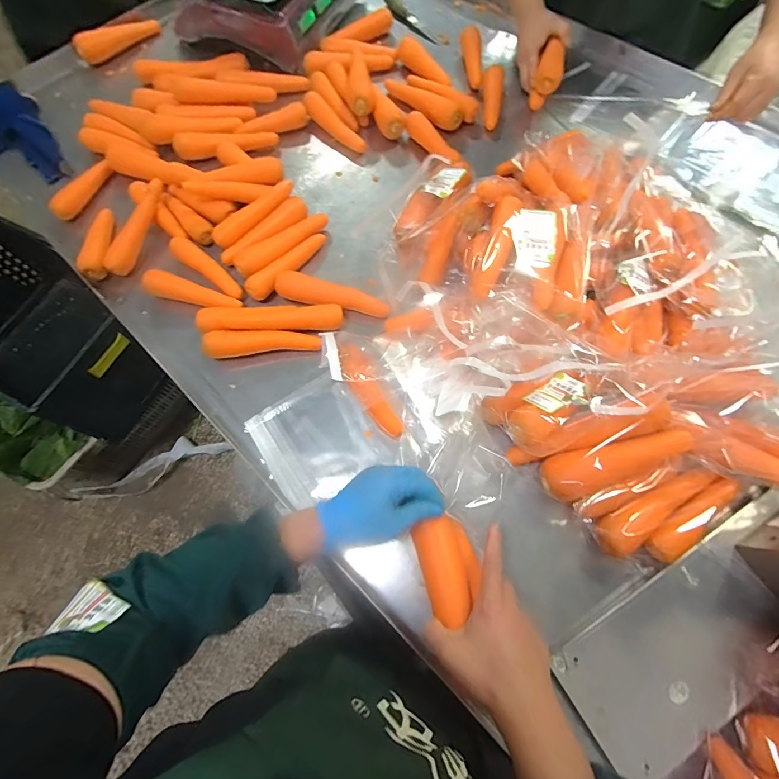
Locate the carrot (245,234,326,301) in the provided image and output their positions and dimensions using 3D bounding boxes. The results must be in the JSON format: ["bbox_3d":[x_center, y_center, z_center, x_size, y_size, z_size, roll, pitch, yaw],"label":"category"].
[{"bbox_3d":[-0.171,-0.212,0.669,0.035,0.029,0.166,35,74,14],"label":"carrot"}]

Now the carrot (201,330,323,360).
[{"bbox_3d":[-0.193,-0.073,0.608,0.170,0.040,0.033,-9,69,-1],"label":"carrot"}]

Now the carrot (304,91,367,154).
[{"bbox_3d":[-0.112,-0.531,0.795,0.040,0.031,0.173,-40,73,-12],"label":"carrot"}]

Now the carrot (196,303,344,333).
[{"bbox_3d":[-0.180,-0.107,0.608,0.209,0.042,0.034,-6,69,0],"label":"carrot"}]

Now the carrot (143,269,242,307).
[{"bbox_3d":[-0.317,-0.156,0.637,0.145,0.033,0.030,14,69,-8],"label":"carrot"}]

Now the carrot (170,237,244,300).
[{"bbox_3d":[-0.297,-0.196,0.661,0.148,0.040,0.036,36,74,14],"label":"carrot"}]

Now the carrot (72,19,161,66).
[{"bbox_3d":[-0.611,-0.791,0.894,0.045,0.047,0.188,39,75,15],"label":"carrot"}]

